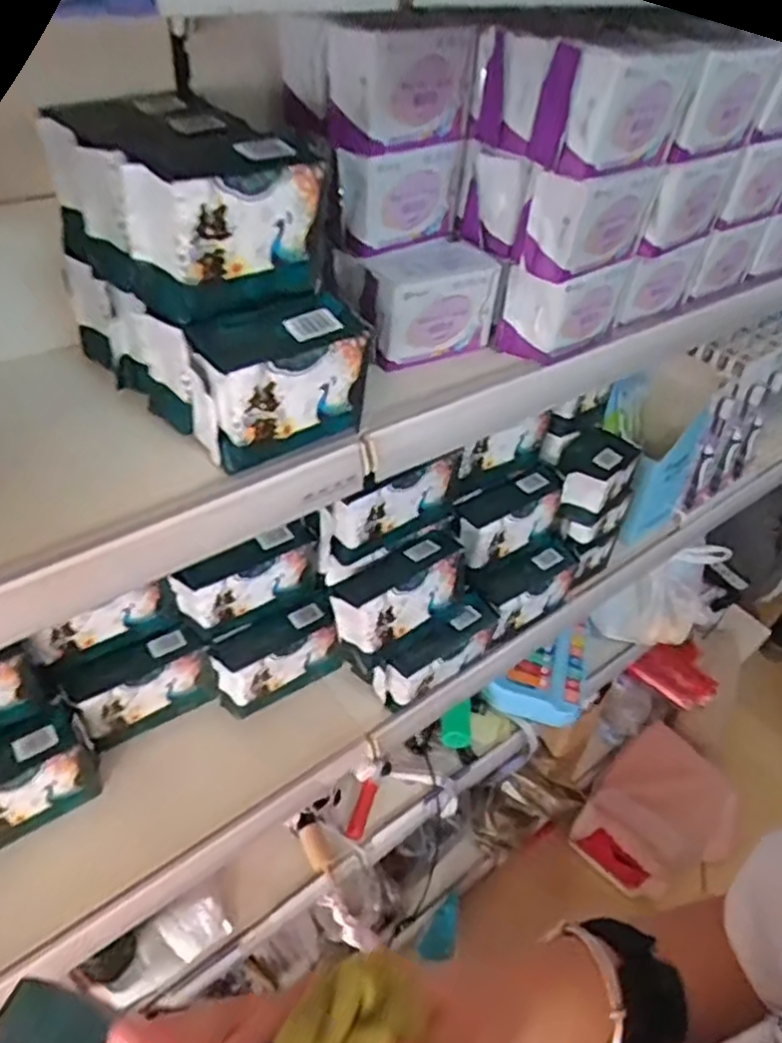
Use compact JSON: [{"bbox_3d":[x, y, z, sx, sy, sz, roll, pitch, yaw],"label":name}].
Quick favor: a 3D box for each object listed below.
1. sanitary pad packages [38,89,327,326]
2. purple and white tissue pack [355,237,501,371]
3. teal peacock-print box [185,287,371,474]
[{"bbox_3d":[-0.140,-0.211,0.470,0.106,0.089,0.168,-30,53,-32],"label":"sanitary pad packages"},{"bbox_3d":[0.031,-0.189,0.606,0.113,0.081,0.059,-23,50,-27],"label":"purple and white tissue pack"},{"bbox_3d":[-0.074,-0.096,0.479,0.113,0.098,0.059,-21,49,-26],"label":"teal peacock-print box"}]

